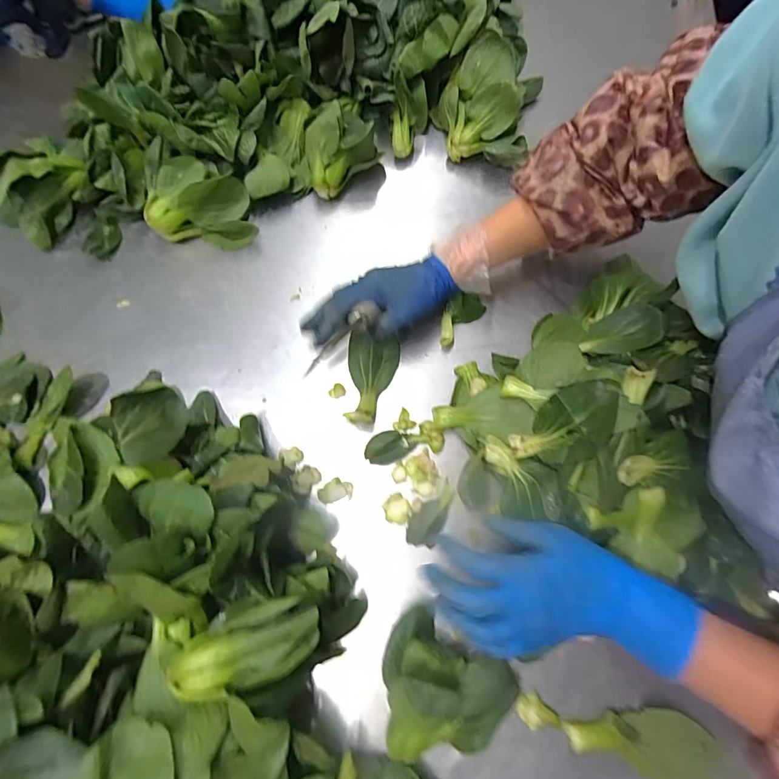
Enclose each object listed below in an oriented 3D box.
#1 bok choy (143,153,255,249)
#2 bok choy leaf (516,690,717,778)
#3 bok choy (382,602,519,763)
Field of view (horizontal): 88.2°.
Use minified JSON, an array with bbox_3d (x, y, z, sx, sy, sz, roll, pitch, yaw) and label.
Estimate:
[{"bbox_3d":[-0.225,-0.217,0.471,0.117,0.069,0.071,-4,73,0],"label":"bok choy"},{"bbox_3d":[0.181,0.283,0.327,0.147,0.014,0.047,5,73,3],"label":"bok choy leaf"},{"bbox_3d":[0.038,0.250,0.325,0.107,0.058,0.100,0,73,1],"label":"bok choy"}]

